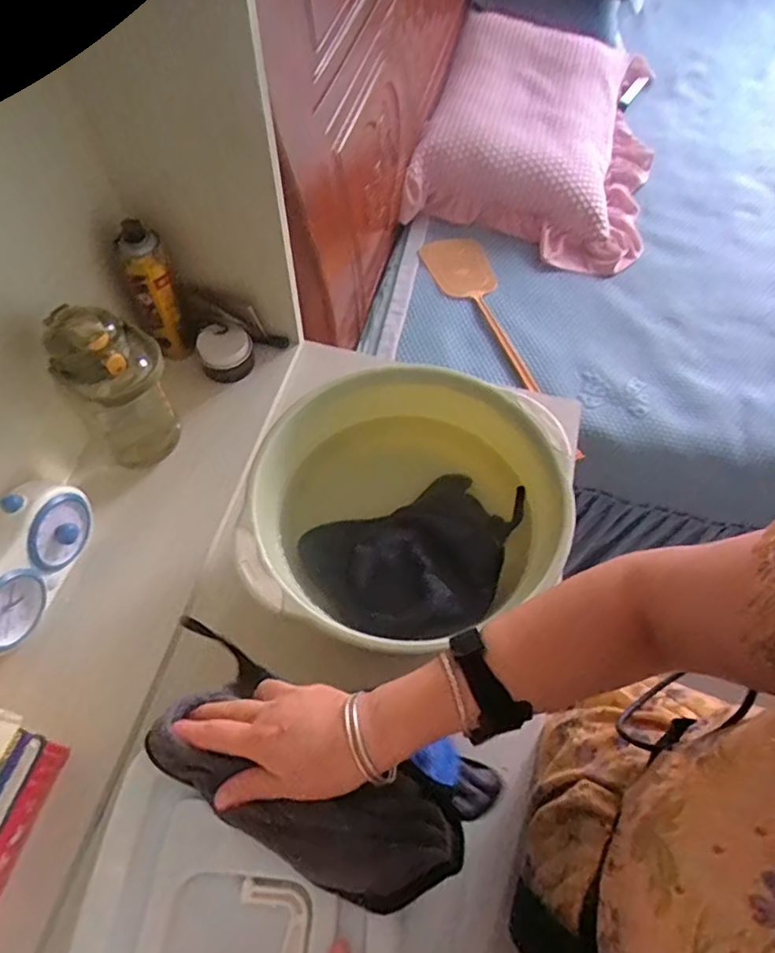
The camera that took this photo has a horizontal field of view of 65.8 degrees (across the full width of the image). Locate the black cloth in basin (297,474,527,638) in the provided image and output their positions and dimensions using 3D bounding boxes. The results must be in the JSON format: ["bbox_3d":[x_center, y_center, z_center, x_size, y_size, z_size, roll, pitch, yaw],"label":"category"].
[{"bbox_3d":[0.048,0.080,0.624,0.235,0.048,0.152,-23,64,-14],"label":"black cloth in basin"}]

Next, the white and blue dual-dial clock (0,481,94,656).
[{"bbox_3d":[-0.367,0.082,0.589,0.062,0.087,0.178,18,62,8],"label":"white and blue dual-dial clock"}]

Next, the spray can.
[{"bbox_3d":[-0.268,-0.213,0.695,0.049,0.170,0.053,1,60,-1],"label":"spray can"}]

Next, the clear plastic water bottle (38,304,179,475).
[{"bbox_3d":[-0.271,-0.084,0.623,0.090,0.197,0.083,1,60,-1],"label":"clear plastic water bottle"}]

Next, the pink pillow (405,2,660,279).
[{"bbox_3d":[0.369,-0.812,1.370,0.499,0.126,0.761,15,61,6],"label":"pink pillow"}]

